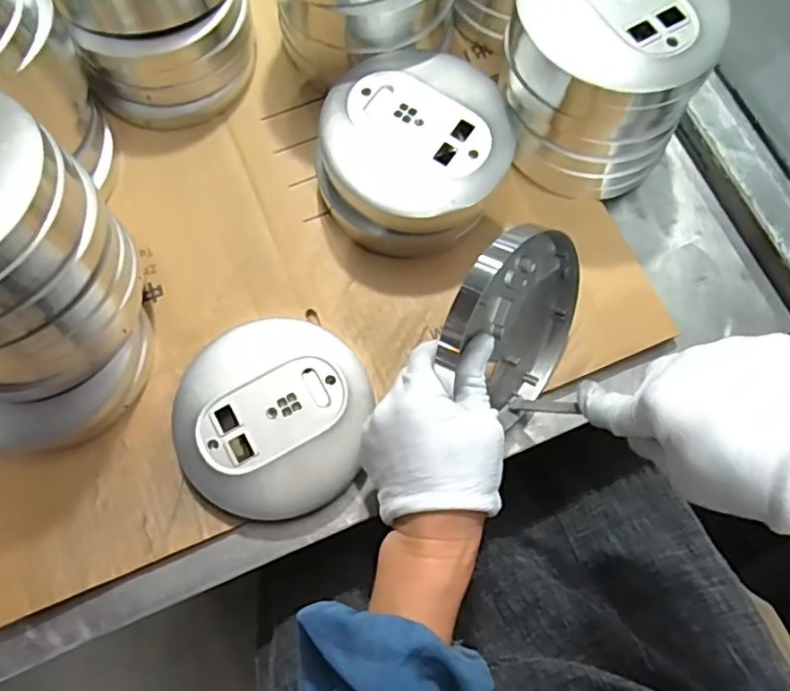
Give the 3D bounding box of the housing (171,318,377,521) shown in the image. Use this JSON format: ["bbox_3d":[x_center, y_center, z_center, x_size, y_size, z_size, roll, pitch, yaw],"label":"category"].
[{"bbox_3d":[-0.083,0.046,0.407,0.125,0.018,0.127,0,73,-1],"label":"housing"}]

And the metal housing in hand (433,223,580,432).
[{"bbox_3d":[0.079,-0.019,0.387,0.023,0.116,0.106,29,80,39],"label":"metal housing in hand"}]

